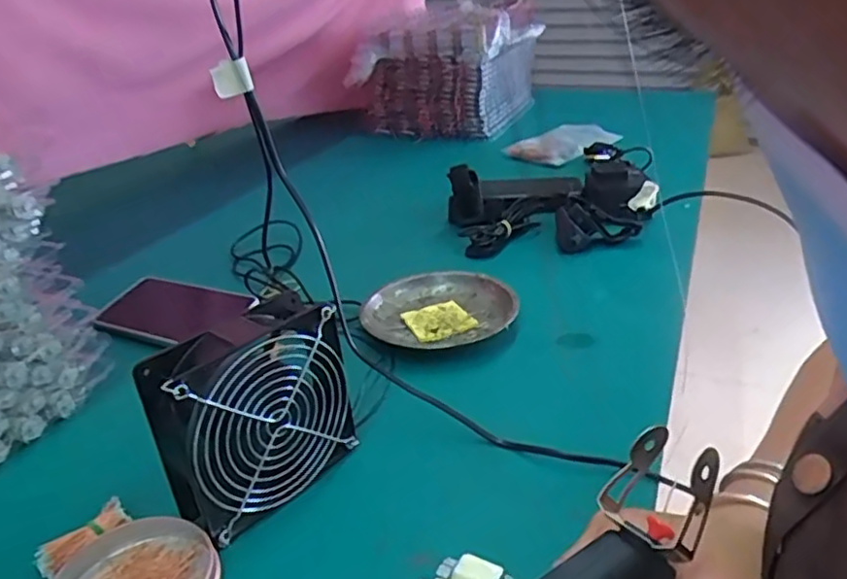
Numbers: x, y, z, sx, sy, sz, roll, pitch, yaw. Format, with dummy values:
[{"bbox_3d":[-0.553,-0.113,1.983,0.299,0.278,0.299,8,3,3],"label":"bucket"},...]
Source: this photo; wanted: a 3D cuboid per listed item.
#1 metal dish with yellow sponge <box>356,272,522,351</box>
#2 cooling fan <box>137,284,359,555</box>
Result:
[{"bbox_3d":[0.013,0.019,0.631,0.133,0.026,0.125,-2,27,1],"label":"metal dish with yellow sponge"},{"bbox_3d":[-0.108,0.081,0.423,0.054,0.118,0.123,19,34,36],"label":"cooling fan"}]

